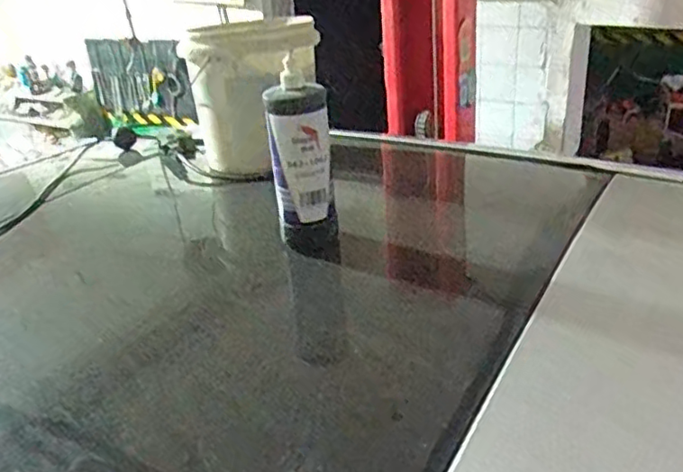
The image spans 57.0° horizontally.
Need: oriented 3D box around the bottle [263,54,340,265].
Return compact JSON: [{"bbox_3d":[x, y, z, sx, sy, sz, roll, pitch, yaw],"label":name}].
[{"bbox_3d":[-0.053,-0.083,0.869,0.077,0.262,0.065,-21,32,-26],"label":"bottle"}]

